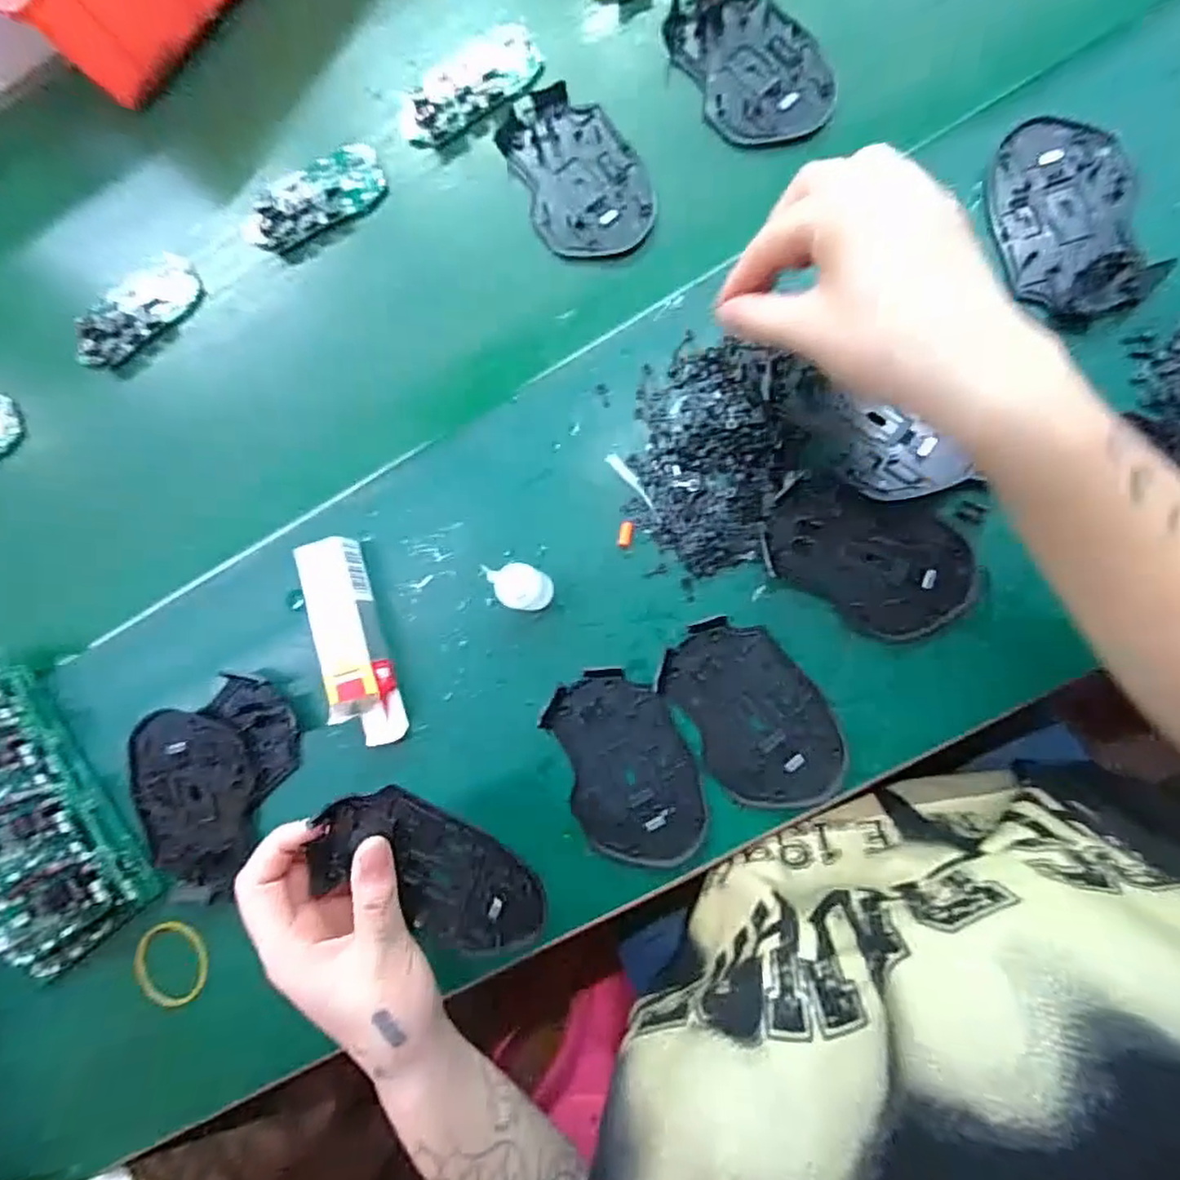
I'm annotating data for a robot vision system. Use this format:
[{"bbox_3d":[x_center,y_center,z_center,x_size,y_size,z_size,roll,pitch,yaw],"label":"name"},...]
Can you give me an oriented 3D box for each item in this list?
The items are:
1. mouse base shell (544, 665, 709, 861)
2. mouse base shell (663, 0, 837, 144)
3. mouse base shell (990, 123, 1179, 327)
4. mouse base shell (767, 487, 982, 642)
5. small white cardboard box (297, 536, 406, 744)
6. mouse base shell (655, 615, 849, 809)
[{"bbox_3d":[0.021,0.102,0.367,0.072,0.012,0.112,-27,82,6],"label":"mouse base shell"},{"bbox_3d":[0.097,-0.323,0.390,0.071,0.010,0.116,-27,82,6],"label":"mouse base shell"},{"bbox_3d":[0.263,-0.203,0.351,0.069,0.008,0.116,-16,84,7],"label":"mouse base shell"},{"bbox_3d":[0.153,-0.019,0.353,0.111,0.013,0.068,31,91,9],"label":"mouse base shell"},{"bbox_3d":[-0.142,0.032,0.384,0.031,0.035,0.122,-15,84,7],"label":"small white cardboard box"},{"bbox_3d":[0.092,0.071,0.362,0.070,0.007,0.112,-38,81,4],"label":"mouse base shell"}]

